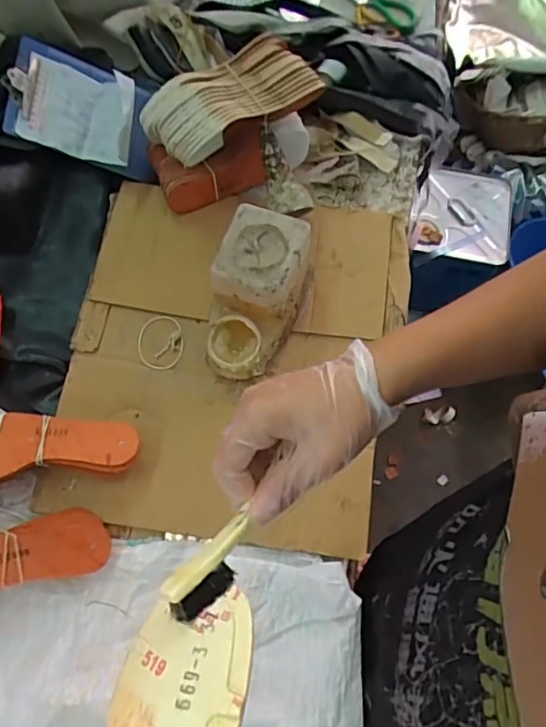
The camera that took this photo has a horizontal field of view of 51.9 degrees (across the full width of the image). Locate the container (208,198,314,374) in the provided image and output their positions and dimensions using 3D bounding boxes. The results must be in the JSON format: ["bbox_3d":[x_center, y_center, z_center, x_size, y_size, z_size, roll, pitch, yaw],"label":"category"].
[{"bbox_3d":[-0.025,-0.089,0.749,0.104,0.118,0.194,18,70,9],"label":"container"}]

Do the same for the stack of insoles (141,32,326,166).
[{"bbox_3d":[-0.061,-0.377,0.802,0.238,0.057,0.142,-29,70,-9],"label":"stack of insoles"}]

